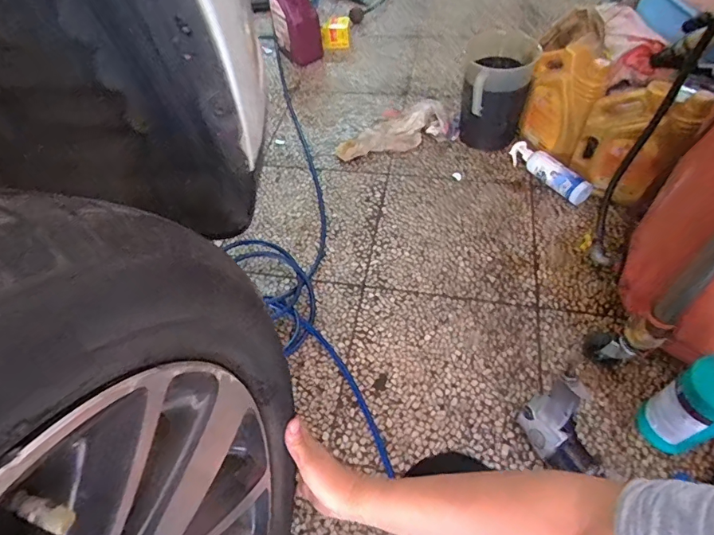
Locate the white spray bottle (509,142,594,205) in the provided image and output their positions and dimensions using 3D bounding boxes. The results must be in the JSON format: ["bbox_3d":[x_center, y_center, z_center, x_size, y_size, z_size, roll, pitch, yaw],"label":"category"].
[{"bbox_3d":[0.510,-0.264,1.189,0.051,0.079,0.251,-34,58,-19],"label":"white spray bottle"}]

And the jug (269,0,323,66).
[{"bbox_3d":[-0.224,-0.899,1.591,0.119,0.261,0.182,-30,57,-16],"label":"jug"}]

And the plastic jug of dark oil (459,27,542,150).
[{"bbox_3d":[0.387,-0.487,1.244,0.171,0.274,0.204,16,57,16],"label":"plastic jug of dark oil"}]

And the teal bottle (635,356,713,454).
[{"bbox_3d":[0.546,0.229,0.720,0.075,0.261,0.093,-17,54,-8],"label":"teal bottle"}]

